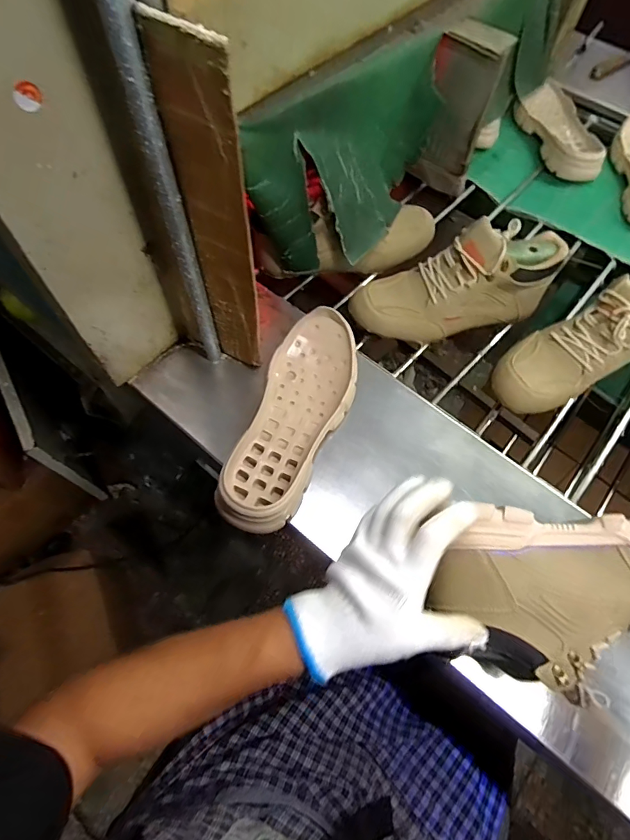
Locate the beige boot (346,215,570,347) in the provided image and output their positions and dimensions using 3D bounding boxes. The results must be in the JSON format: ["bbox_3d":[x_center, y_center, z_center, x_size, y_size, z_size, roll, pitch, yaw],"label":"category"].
[{"bbox_3d":[0.200,-0.183,0.619,0.290,0.133,0.088,-15,64,8],"label":"beige boot"}]

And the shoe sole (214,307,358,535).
[{"bbox_3d":[-0.020,-0.004,0.525,0.107,0.051,0.284,15,65,8],"label":"shoe sole"}]

